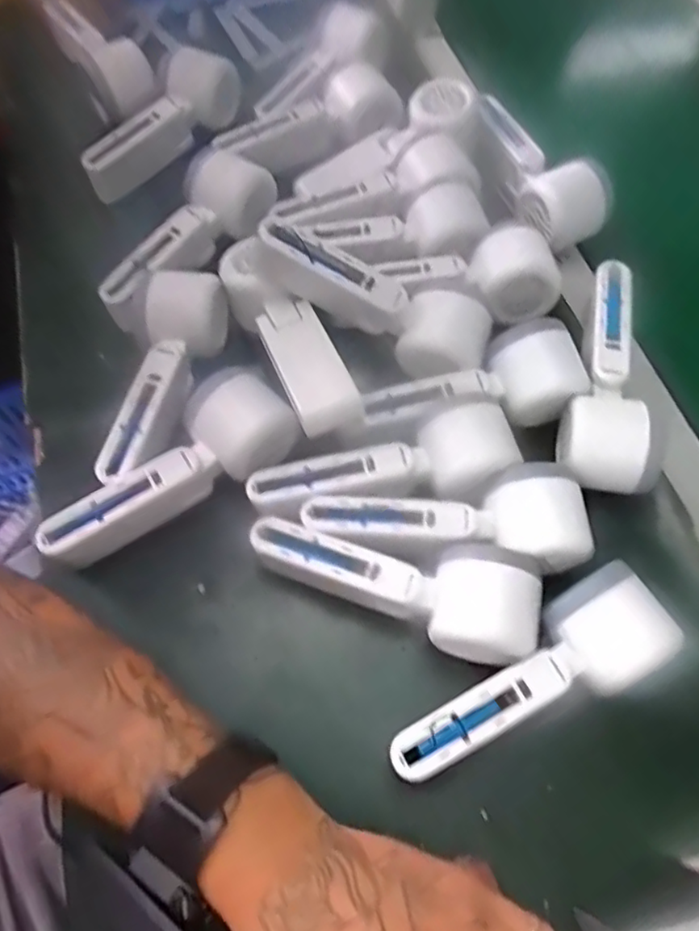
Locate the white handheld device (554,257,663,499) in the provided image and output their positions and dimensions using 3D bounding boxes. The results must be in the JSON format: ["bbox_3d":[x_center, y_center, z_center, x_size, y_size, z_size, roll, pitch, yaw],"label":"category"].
[{"bbox_3d":[0.178,-0.061,0.418,0.055,0.043,0.165,15,63,6],"label":"white handheld device"}]

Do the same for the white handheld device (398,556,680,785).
[{"bbox_3d":[0.096,0.118,0.331,0.159,0.043,0.055,-29,67,-15],"label":"white handheld device"}]

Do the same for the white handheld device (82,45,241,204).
[{"bbox_3d":[-0.159,-0.299,0.545,0.039,0.085,0.171,40,69,17],"label":"white handheld device"}]

